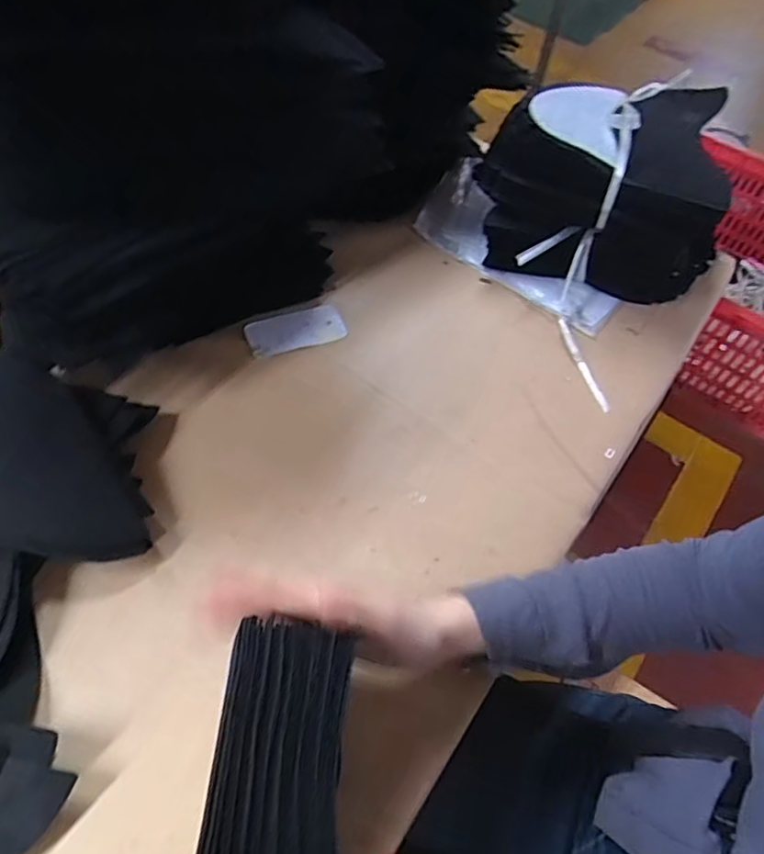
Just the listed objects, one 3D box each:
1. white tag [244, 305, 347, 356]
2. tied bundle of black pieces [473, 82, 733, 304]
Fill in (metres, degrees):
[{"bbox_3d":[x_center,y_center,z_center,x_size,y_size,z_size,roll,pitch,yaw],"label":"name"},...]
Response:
[{"bbox_3d":[-0.094,-0.105,0.647,0.101,0.010,0.053,-18,65,-17],"label":"white tag"},{"bbox_3d":[0.258,-0.276,0.697,0.271,0.173,0.239,20,58,7],"label":"tied bundle of black pieces"}]

